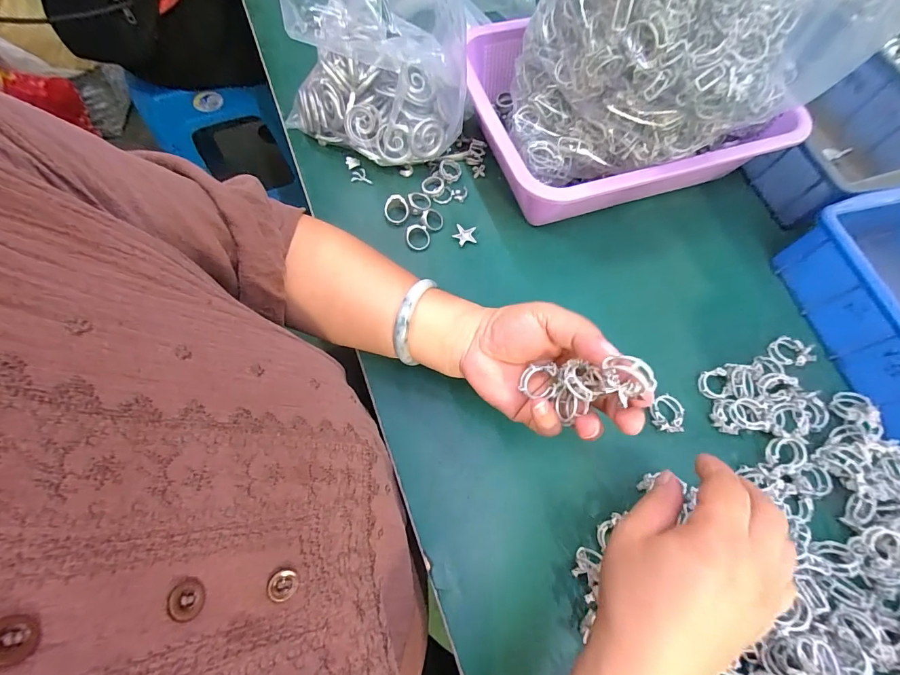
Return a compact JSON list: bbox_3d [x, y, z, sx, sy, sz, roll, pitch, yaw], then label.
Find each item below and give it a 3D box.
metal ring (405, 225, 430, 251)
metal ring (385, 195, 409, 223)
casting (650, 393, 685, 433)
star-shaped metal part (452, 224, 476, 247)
[{"bbox_3d":[-0.032,-0.098,0.380,0.023,0.006,0.024,1,69,-2],"label":"metal ring"},{"bbox_3d":[-0.054,-0.128,0.388,0.024,0.014,0.025,1,69,-2],"label":"metal ring"},{"bbox_3d":[0.183,0.064,0.328,0.025,0.014,0.030,19,70,5],"label":"casting"},{"bbox_3d":[0.015,-0.101,0.386,0.023,0.004,0.021,11,69,5],"label":"star-shaped metal part"}]

